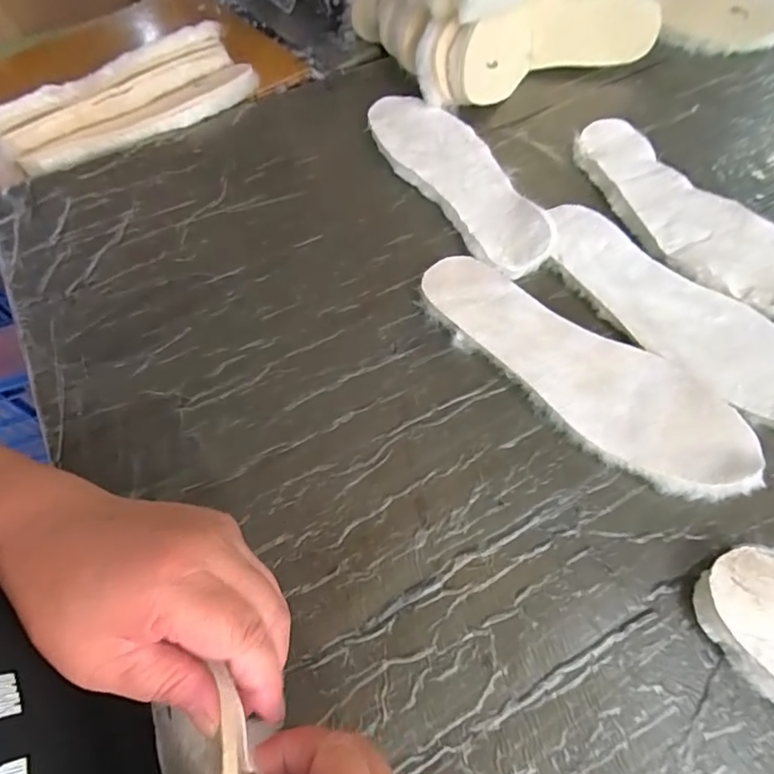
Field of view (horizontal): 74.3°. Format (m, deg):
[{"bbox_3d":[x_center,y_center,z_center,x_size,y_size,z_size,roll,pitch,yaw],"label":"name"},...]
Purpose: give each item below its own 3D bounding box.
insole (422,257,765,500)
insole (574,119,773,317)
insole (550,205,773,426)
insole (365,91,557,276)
[{"bbox_3d":[0.138,-0.014,0.391,0.268,0.019,0.092,35,67,21],"label":"insole"},{"bbox_3d":[0.271,-0.161,0.470,0.092,0.015,0.269,-23,61,-11],"label":"insole"},{"bbox_3d":[0.233,-0.064,0.415,0.088,0.011,0.259,-38,65,-18],"label":"insole"},{"bbox_3d":[0.072,-0.213,0.502,0.091,0.018,0.267,-27,64,-10],"label":"insole"}]

